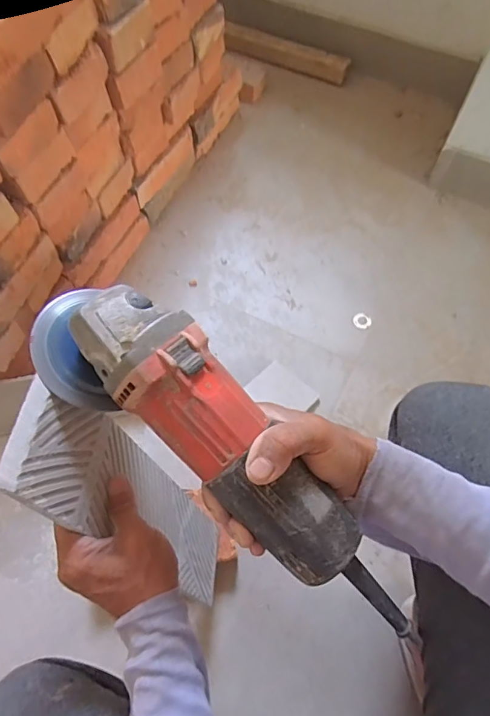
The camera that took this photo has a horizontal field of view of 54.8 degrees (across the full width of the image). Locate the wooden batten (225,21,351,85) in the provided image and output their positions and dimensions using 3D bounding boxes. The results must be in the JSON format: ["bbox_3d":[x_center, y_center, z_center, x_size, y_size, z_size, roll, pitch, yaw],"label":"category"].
[{"bbox_3d":[0.087,-0.657,1.024,0.274,0.045,0.039,19,65,8],"label":"wooden batten"}]

